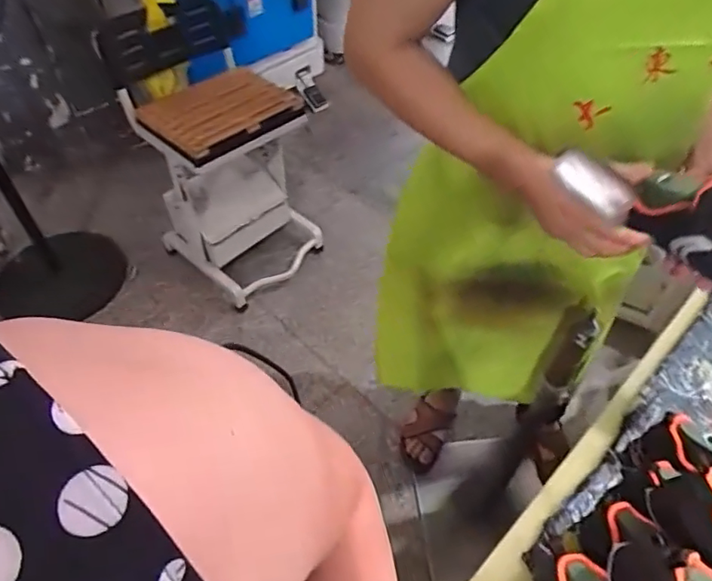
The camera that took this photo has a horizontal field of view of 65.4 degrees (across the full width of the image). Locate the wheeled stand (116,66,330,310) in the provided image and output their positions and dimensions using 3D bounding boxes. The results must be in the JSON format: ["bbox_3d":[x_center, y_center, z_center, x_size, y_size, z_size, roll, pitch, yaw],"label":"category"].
[{"bbox_3d":[-0.383,-0.339,1.739,0.407,0.570,0.395,34,58,26],"label":"wheeled stand"}]

